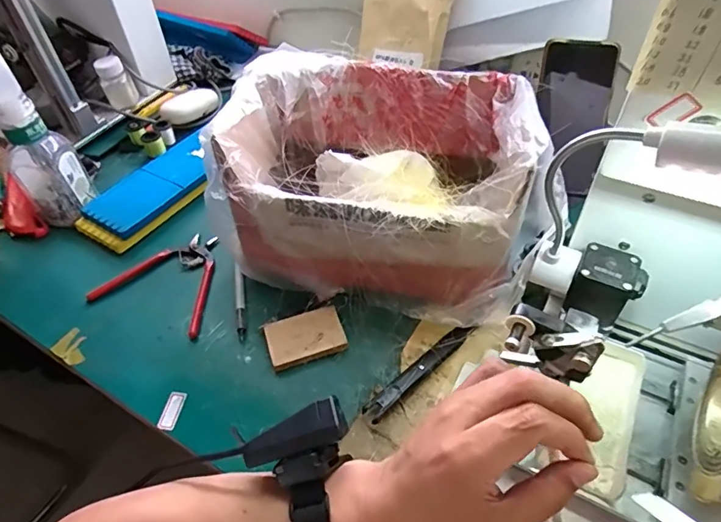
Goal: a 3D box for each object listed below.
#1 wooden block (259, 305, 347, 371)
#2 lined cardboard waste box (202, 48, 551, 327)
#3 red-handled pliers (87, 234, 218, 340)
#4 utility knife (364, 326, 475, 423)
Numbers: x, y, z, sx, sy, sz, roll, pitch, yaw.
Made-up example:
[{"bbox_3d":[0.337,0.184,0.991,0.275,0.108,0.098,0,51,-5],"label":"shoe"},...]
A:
[{"bbox_3d":[-0.053,0.073,0.469,0.072,0.014,0.049,-16,49,-11],"label":"wooden block"},{"bbox_3d":[0.018,-0.077,0.496,0.285,0.166,0.206,10,49,12],"label":"lined cardboard waste box"},{"bbox_3d":[-0.204,0.013,0.533,0.130,0.009,0.124,14,50,15],"label":"red-handled pliers"},{"bbox_3d":[0.055,0.100,0.446,0.129,0.014,0.017,-35,55,-25],"label":"utility knife"}]

